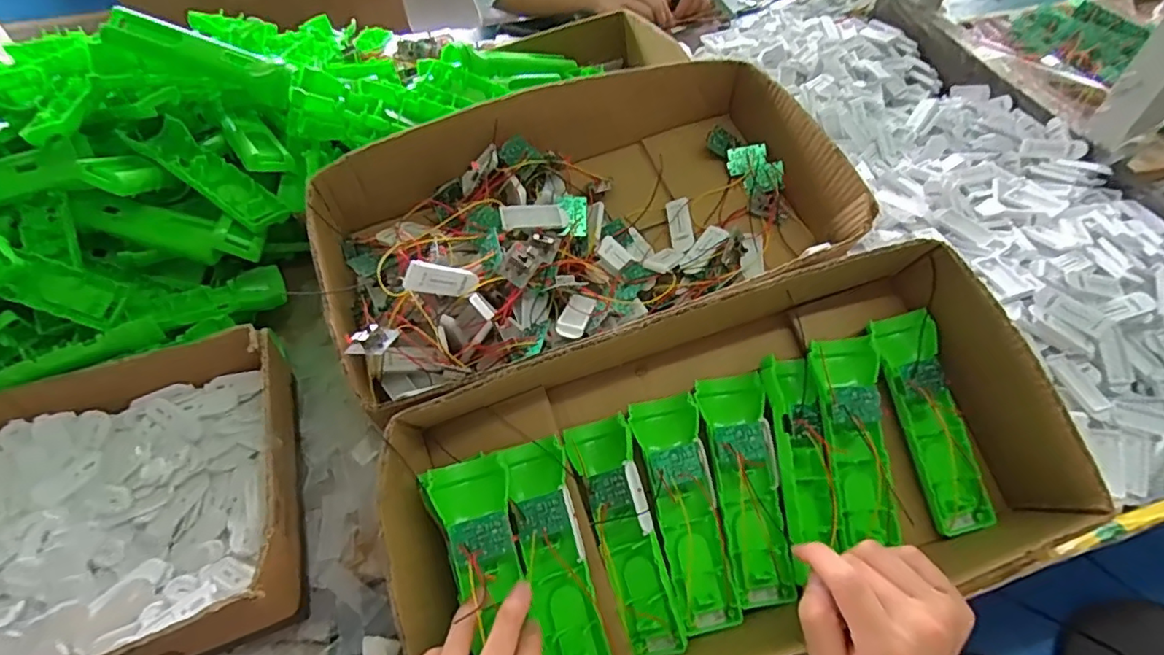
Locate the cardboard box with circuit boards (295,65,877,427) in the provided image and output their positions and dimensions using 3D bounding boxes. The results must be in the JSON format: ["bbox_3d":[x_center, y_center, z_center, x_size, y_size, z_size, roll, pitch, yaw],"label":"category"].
[{"bbox_3d":[0.000,-0.088,0.501,0.420,0.105,0.262,-17,53,-11],"label":"cardboard box with circuit boards"}]

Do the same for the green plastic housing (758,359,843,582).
[{"bbox_3d":[0.161,0.098,0.430,0.040,0.031,0.151,-4,76,-1],"label":"green plastic housing"}]

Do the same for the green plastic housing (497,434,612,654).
[{"bbox_3d":[-0.017,0.159,0.397,0.041,0.029,0.162,-13,80,-8],"label":"green plastic housing"}]

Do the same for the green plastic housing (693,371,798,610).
[{"bbox_3d":[0.120,0.115,0.421,0.047,0.031,0.160,-7,76,-3],"label":"green plastic housing"}]

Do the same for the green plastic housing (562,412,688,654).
[{"bbox_3d":[0.031,0.146,0.410,0.041,0.036,0.161,-15,77,-10],"label":"green plastic housing"}]

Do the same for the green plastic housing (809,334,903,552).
[{"bbox_3d":[0.199,0.079,0.429,0.048,0.030,0.144,-2,75,0],"label":"green plastic housing"}]

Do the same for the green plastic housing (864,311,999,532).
[{"bbox_3d":[0.260,0.068,0.434,0.047,0.029,0.159,-11,78,-7],"label":"green plastic housing"}]

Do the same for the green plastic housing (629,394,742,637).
[{"bbox_3d":[0.075,0.131,0.417,0.044,0.025,0.158,-11,78,-6],"label":"green plastic housing"}]

